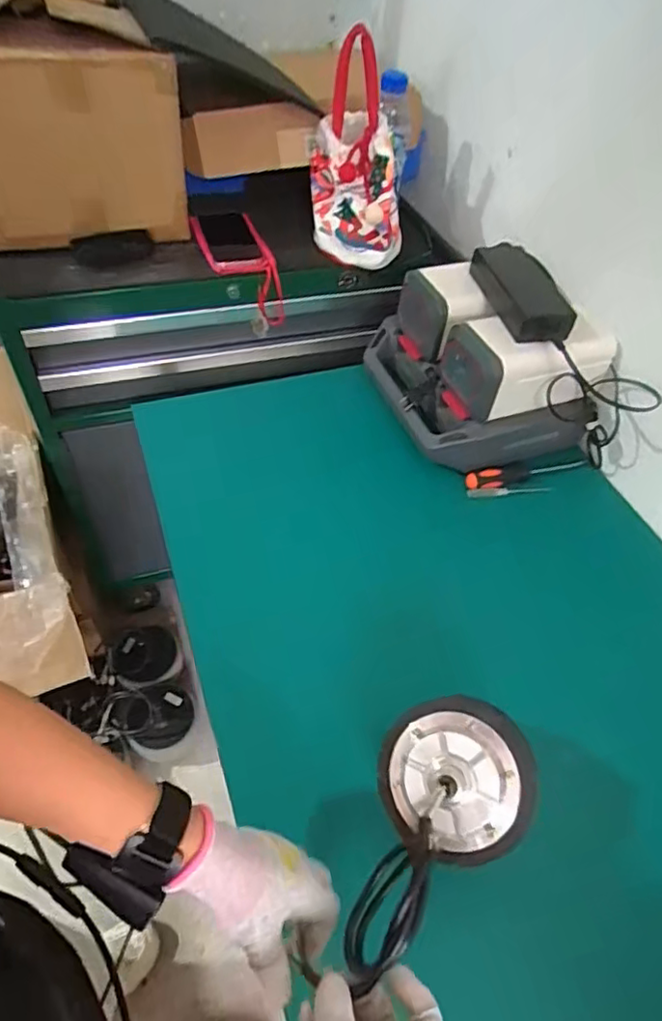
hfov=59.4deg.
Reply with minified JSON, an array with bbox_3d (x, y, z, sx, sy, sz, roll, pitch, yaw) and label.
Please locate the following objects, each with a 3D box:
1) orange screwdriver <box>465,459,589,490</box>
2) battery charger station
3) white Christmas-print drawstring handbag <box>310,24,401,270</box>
[{"bbox_3d":[0.275,-0.054,0.793,0.194,0.027,0.026,-11,53,-15],"label":"orange screwdriver"},{"bbox_3d":[0.222,-0.222,0.806,0.255,0.175,0.267,-10,52,-15],"label":"battery charger station"},{"bbox_3d":[0.036,-0.497,0.838,0.117,0.273,0.134,-7,16,-12],"label":"white Christmas-print drawstring handbag"}]

